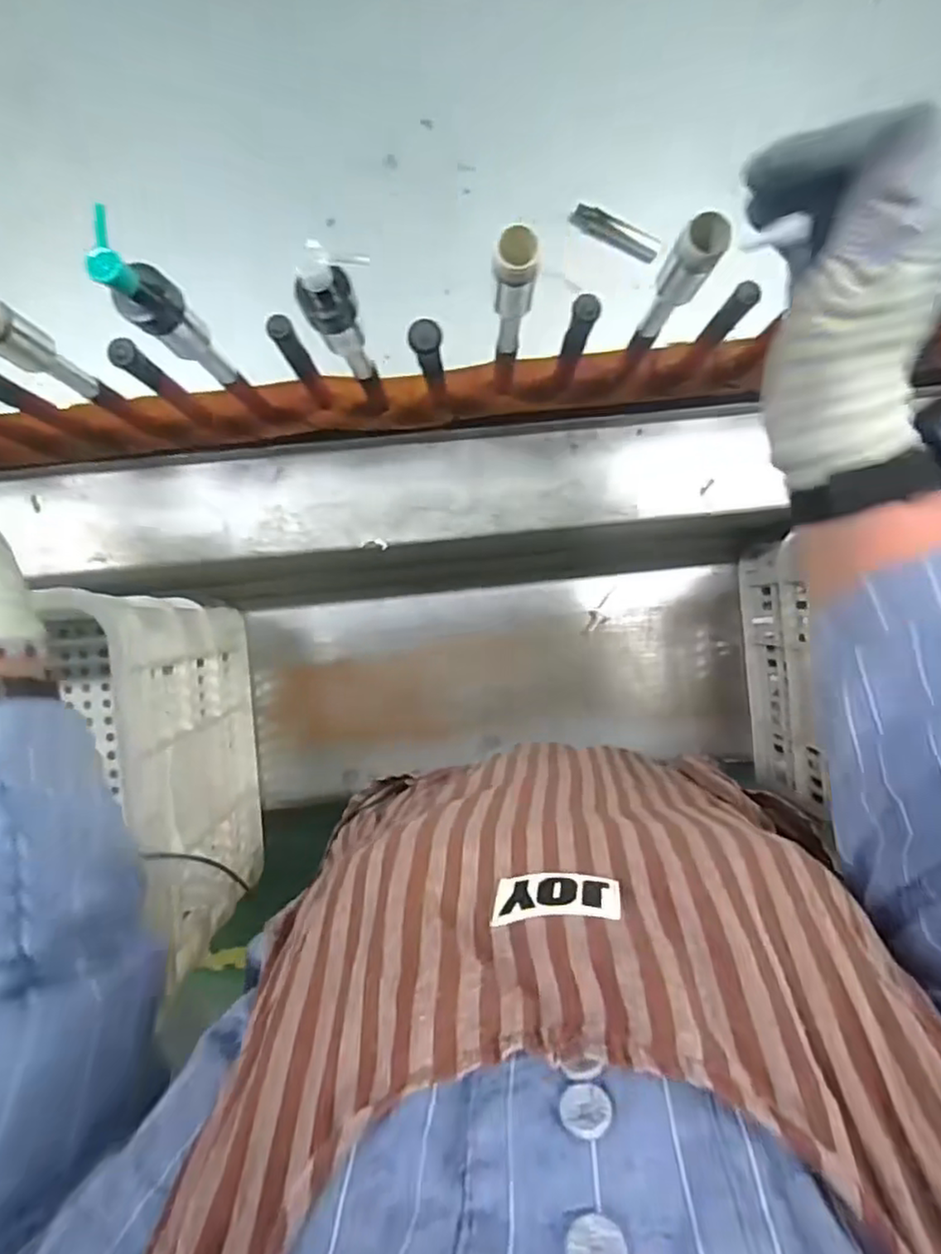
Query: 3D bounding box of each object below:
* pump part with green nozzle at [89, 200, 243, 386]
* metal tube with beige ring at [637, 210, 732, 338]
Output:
[{"bbox_3d":[-0.177,-0.179,0.387,0.030,0.164,0.027,-44,91,-2],"label":"pump part with green nozzle"},{"bbox_3d":[0.128,-0.214,0.408,0.024,0.123,0.018,31,89,-2],"label":"metal tube with beige ring"}]

